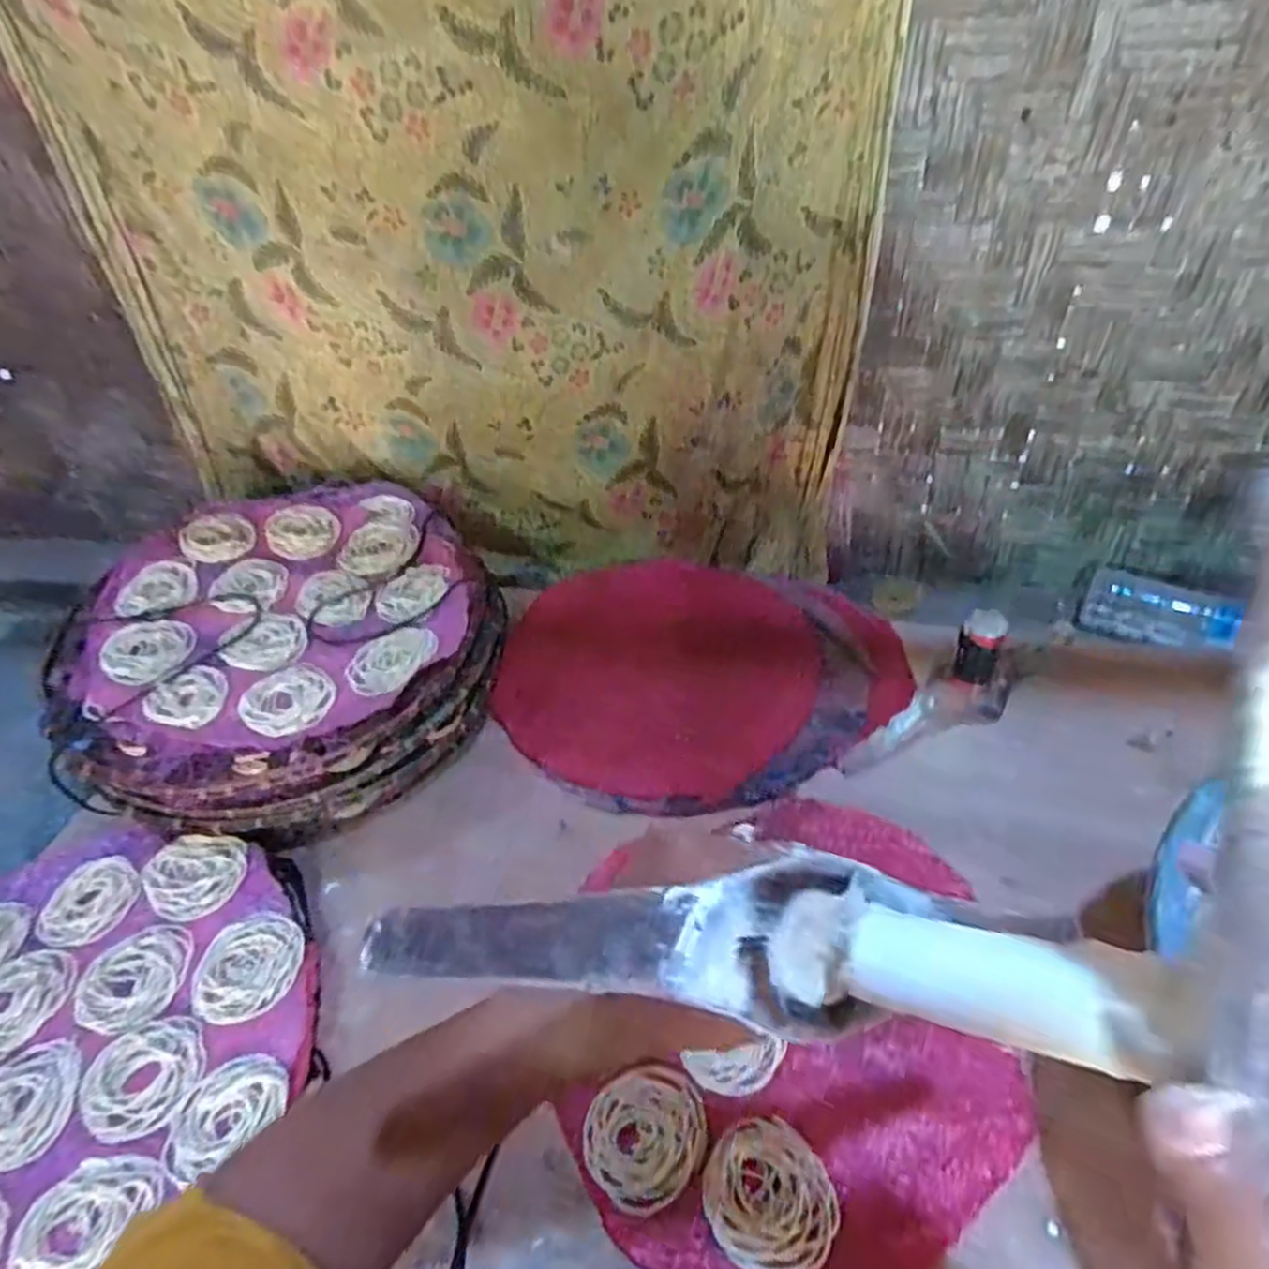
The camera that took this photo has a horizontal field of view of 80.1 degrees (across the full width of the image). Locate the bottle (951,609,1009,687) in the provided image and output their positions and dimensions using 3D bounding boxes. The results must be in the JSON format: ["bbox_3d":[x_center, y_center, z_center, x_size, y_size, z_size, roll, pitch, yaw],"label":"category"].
[{"bbox_3d":[0.322,0.013,0.705,0.037,0.093,0.031,15,47,24],"label":"bottle"}]

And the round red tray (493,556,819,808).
[{"bbox_3d":[0.026,0.023,0.818,0.325,0.033,0.348,-4,42,4],"label":"round red tray"}]

